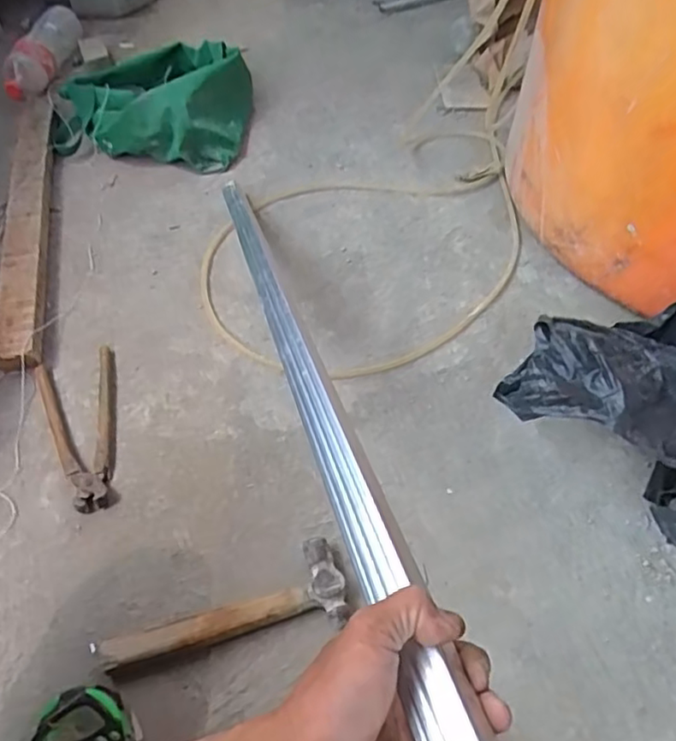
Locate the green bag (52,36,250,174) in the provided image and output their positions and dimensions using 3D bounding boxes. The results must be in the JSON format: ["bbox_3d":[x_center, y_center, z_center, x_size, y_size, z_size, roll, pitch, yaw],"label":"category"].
[{"bbox_3d":[-0.383,-0.539,1.271,0.409,0.147,0.264,12,53,10],"label":"green bag"}]

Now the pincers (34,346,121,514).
[{"bbox_3d":[-0.326,0.071,0.830,0.103,0.016,0.253,-22,54,-15],"label":"pincers"}]

